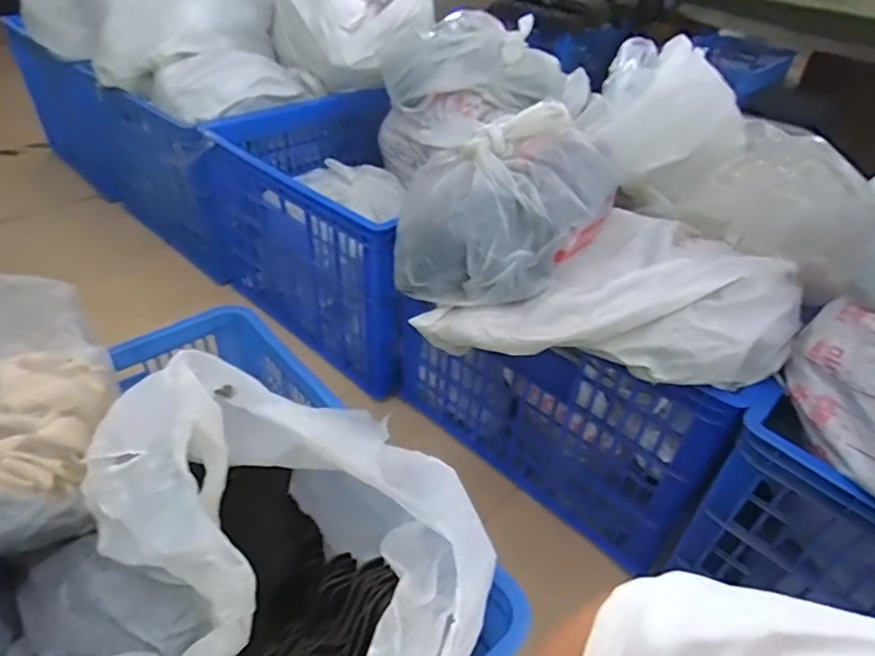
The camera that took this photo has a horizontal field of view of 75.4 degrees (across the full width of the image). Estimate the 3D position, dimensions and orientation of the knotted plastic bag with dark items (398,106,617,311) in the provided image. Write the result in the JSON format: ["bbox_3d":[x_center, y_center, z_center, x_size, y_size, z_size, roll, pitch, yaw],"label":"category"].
[{"bbox_3d":[0.104,-0.198,0.947,0.344,0.239,0.253,13,39,9],"label":"knotted plastic bag with dark items"}]

